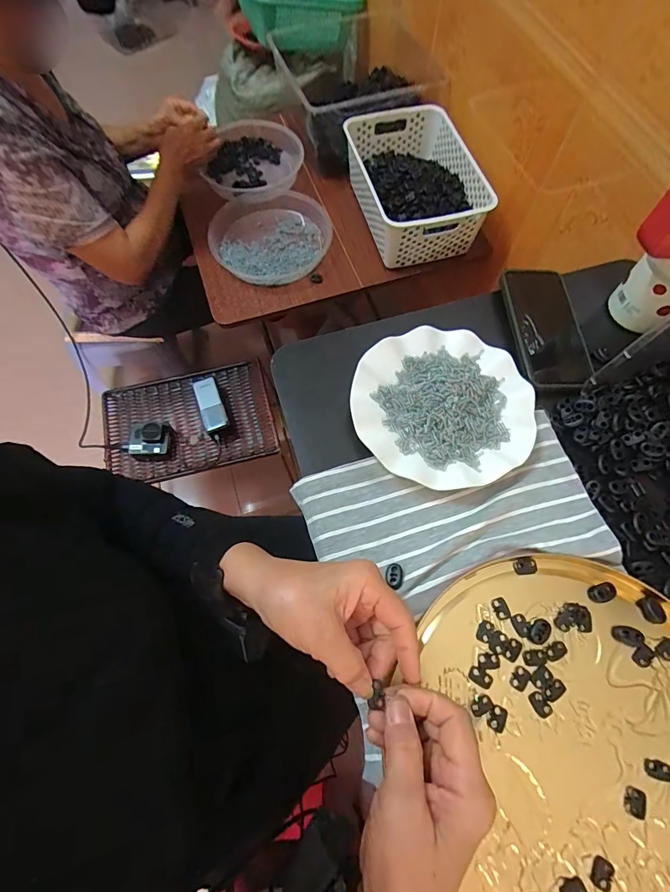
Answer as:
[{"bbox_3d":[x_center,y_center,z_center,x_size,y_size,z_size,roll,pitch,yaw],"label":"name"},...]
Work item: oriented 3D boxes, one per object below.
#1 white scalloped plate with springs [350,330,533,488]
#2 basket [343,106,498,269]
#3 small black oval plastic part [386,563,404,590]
[{"bbox_3d":[0.111,-0.043,0.425,0.178,0.017,0.175,0,68,1],"label":"white scalloped plate with springs"},{"bbox_3d":[0.150,-0.516,0.787,0.204,0.091,0.319,-13,68,-5],"label":"basket"},{"bbox_3d":[0.055,0.118,0.368,0.015,0.009,0.023,9,68,4],"label":"small black oval plastic part"}]

